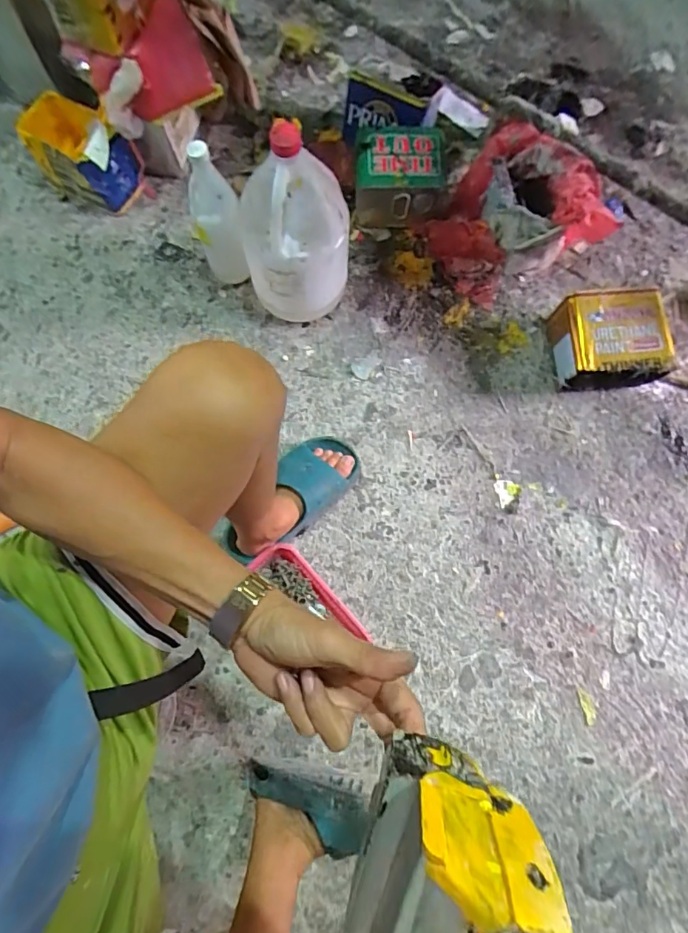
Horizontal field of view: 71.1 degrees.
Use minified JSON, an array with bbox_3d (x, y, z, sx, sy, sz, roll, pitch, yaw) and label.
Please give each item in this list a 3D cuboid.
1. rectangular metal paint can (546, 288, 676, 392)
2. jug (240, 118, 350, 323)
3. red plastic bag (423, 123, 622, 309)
[{"bbox_3d":[0.466,-0.220,0.855,0.184,0.104,0.151,0,75,-1],"label":"rectangular metal paint can"},{"bbox_3d":[-0.075,-0.357,0.747,0.159,0.302,0.136,-10,75,-4],"label":"jug"},{"bbox_3d":[0.309,-0.441,0.875,0.291,0.182,0.224,36,77,8],"label":"red plastic bag"}]

